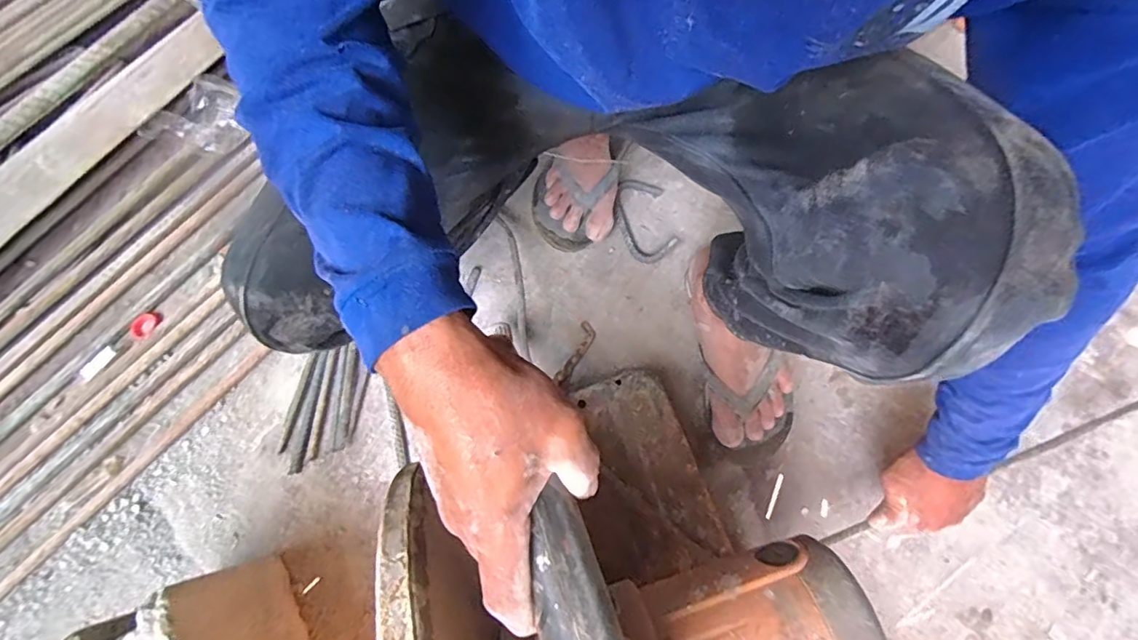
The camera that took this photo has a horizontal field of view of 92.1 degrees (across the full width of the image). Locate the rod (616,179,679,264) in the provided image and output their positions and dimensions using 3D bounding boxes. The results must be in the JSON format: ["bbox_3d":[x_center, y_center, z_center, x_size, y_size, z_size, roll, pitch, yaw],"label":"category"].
[{"bbox_3d":[0.097,-0.135,0.715,0.069,0.021,0.126,-12,76,-3],"label":"rod"}]

